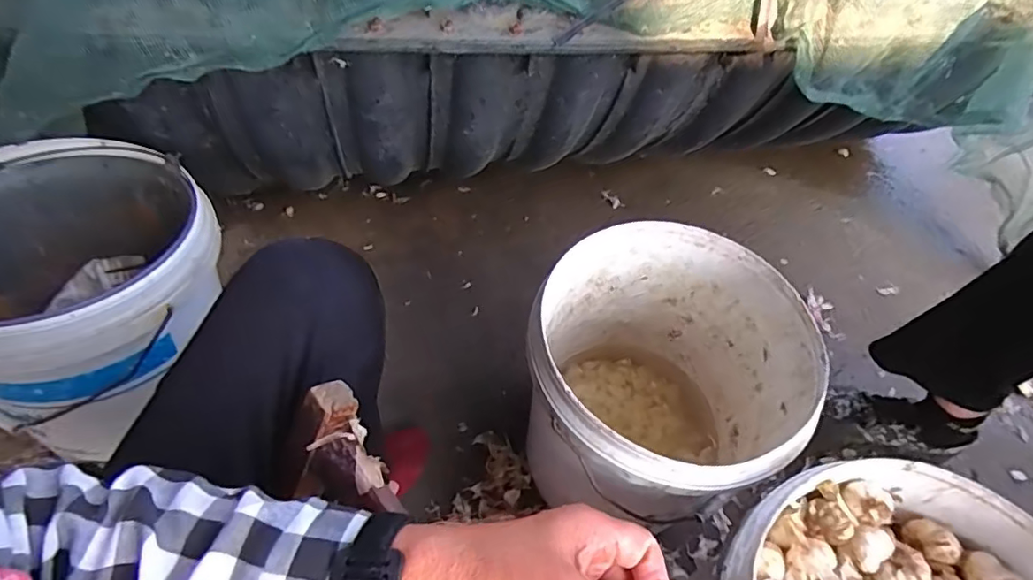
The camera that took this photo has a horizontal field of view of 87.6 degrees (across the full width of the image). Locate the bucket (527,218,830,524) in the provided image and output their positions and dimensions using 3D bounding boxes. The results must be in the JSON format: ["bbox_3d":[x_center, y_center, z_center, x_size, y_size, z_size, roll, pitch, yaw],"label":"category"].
[{"bbox_3d":[0.167,0.133,0.687,0.295,0.301,0.301,0,53,-1],"label":"bucket"}]

